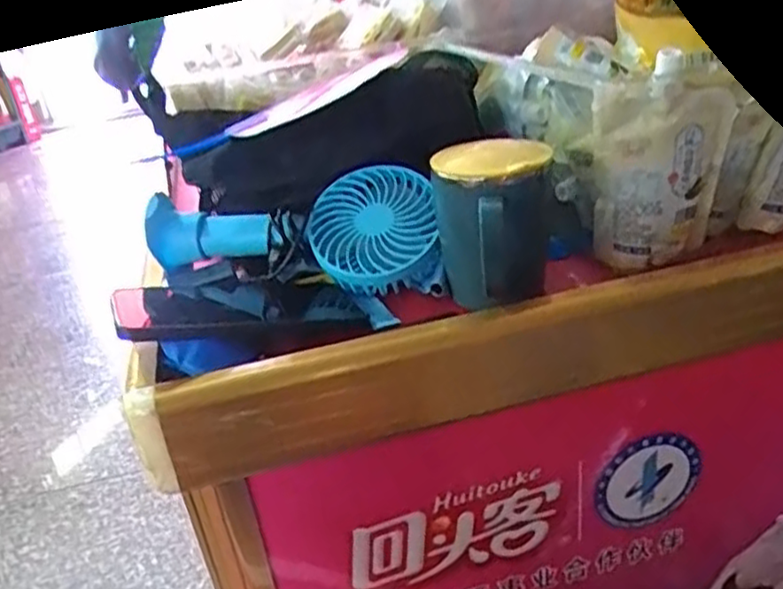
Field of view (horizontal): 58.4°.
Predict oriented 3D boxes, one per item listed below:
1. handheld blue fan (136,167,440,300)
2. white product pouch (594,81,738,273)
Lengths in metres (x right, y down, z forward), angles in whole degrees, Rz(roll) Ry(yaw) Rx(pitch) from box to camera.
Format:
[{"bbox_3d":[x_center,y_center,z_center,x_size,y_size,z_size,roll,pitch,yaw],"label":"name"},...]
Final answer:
[{"bbox_3d":[-0.070,-0.048,0.562,0.231,0.073,0.090,2,29,17],"label":"handheld blue fan"},{"bbox_3d":[0.189,-0.081,0.493,0.084,0.121,0.034,-12,28,-9],"label":"white product pouch"}]

